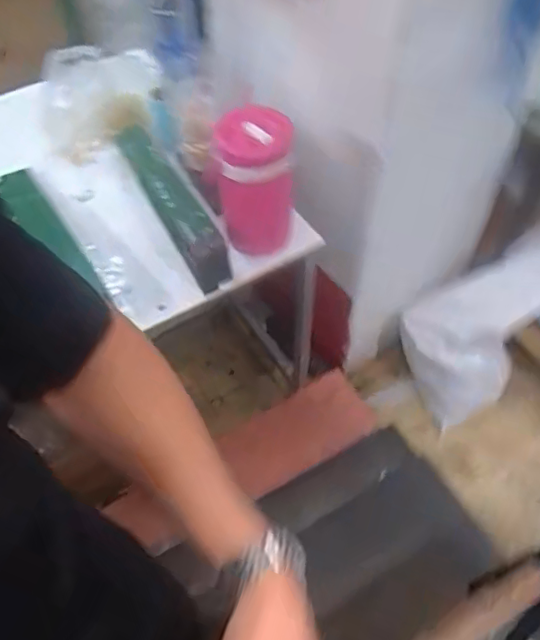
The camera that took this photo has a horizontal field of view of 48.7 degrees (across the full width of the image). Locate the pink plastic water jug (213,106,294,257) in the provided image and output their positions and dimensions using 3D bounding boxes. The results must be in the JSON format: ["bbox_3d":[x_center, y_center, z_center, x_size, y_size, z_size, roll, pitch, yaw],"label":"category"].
[{"bbox_3d":[-0.026,-0.241,1.096,0.132,0.250,0.119,-1,54,0],"label":"pink plastic water jug"}]

